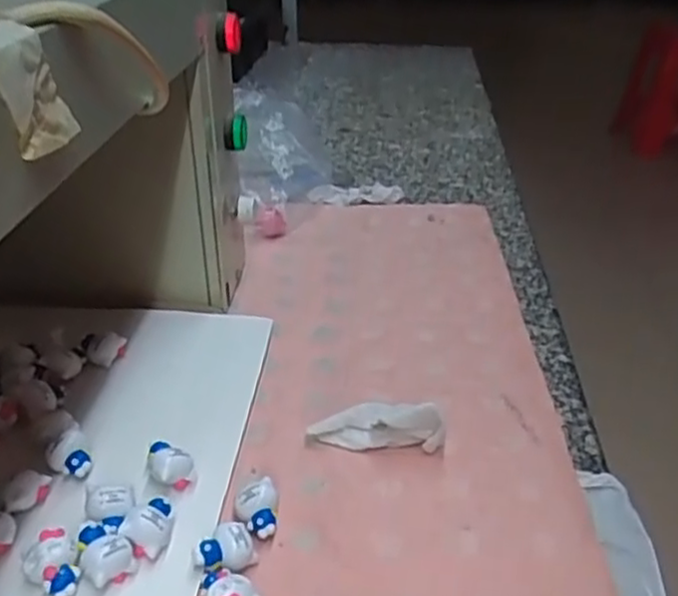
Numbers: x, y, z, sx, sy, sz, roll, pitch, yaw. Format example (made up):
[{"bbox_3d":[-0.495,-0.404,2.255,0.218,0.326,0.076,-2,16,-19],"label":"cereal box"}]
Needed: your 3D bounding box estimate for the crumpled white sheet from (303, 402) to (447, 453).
[{"bbox_3d":[0.026,0.081,0.480,0.087,0.034,0.023,5,31,8],"label":"crumpled white sheet"}]

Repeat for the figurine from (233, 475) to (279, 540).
[{"bbox_3d":[-0.048,0.125,0.422,0.025,0.022,0.029,-5,31,-8],"label":"figurine"}]

